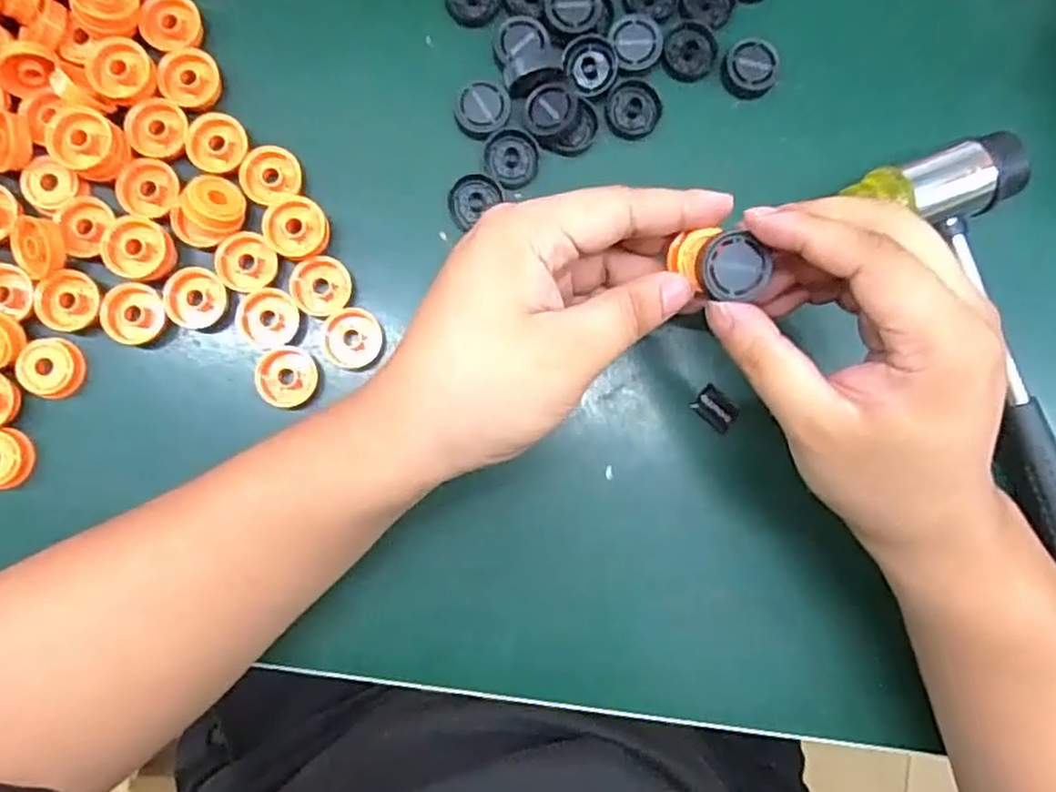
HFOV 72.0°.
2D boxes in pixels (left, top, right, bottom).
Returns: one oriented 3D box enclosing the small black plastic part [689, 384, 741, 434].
[{"bbox_3d":[0.087,0.006,0.333,0.020,0.004,0.014,42,84,1],"label":"small black plastic part"}]

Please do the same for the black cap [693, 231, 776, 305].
[{"bbox_3d":[0.073,-0.047,0.259,0.023,0.008,0.023,0,91,-4],"label":"black cap"}]

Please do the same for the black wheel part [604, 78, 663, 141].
[{"bbox_3d":[0.049,-0.132,0.335,0.026,0.006,0.025,4,85,-3],"label":"black wheel part"}]

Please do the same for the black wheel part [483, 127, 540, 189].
[{"bbox_3d":[-0.007,-0.107,0.328,0.024,0.006,0.025,0,85,-3],"label":"black wheel part"}]

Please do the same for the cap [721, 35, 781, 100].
[{"bbox_3d":[0.104,-0.152,0.338,0.024,0.010,0.025,0,85,-3],"label":"cap"}]

